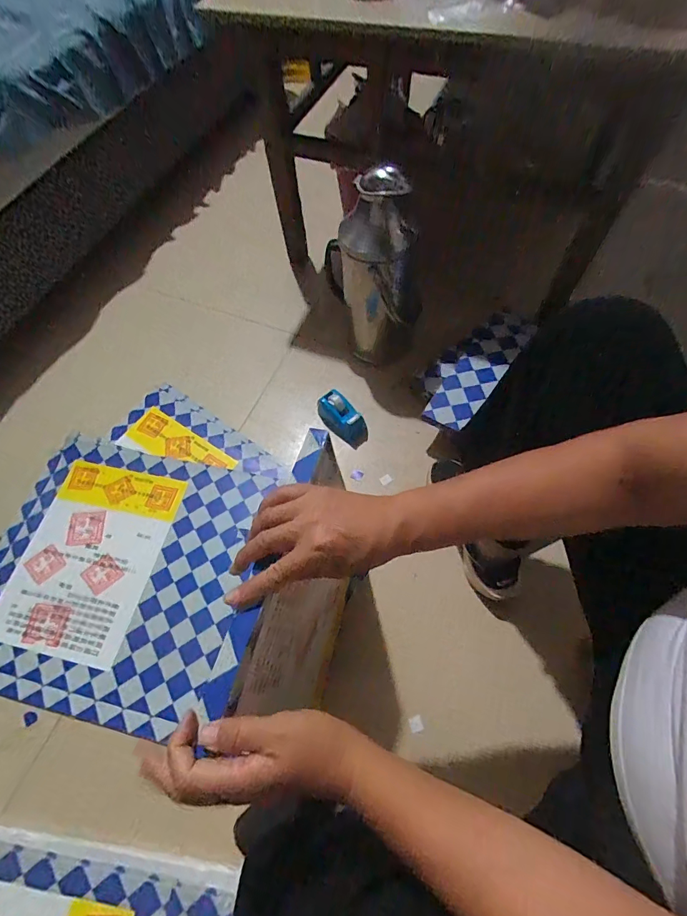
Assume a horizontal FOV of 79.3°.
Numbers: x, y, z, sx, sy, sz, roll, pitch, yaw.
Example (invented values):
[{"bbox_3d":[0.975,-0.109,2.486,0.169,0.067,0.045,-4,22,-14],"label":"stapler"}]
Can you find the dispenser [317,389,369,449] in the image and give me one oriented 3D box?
[{"bbox_3d":[0.000,-0.086,0.895,0.062,0.060,0.122,-40,67,-16],"label":"dispenser"}]

